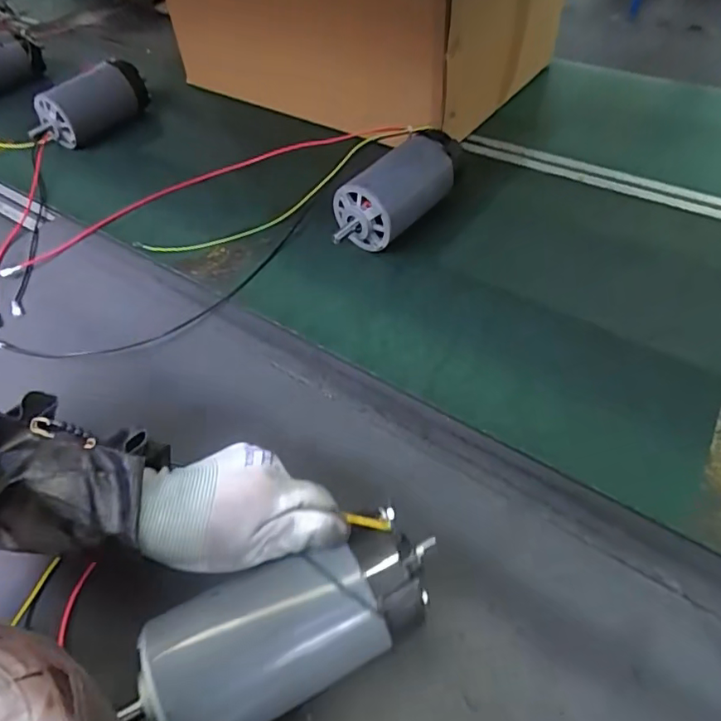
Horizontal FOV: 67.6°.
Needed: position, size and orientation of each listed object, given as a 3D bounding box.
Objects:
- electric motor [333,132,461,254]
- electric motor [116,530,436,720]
[{"bbox_3d":[0.044,-0.202,0.628,0.073,0.065,0.204,29,57,25],"label":"electric motor"},{"bbox_3d":[-0.039,0.166,0.329,0.174,0.068,0.069,-22,51,-10],"label":"electric motor"}]

